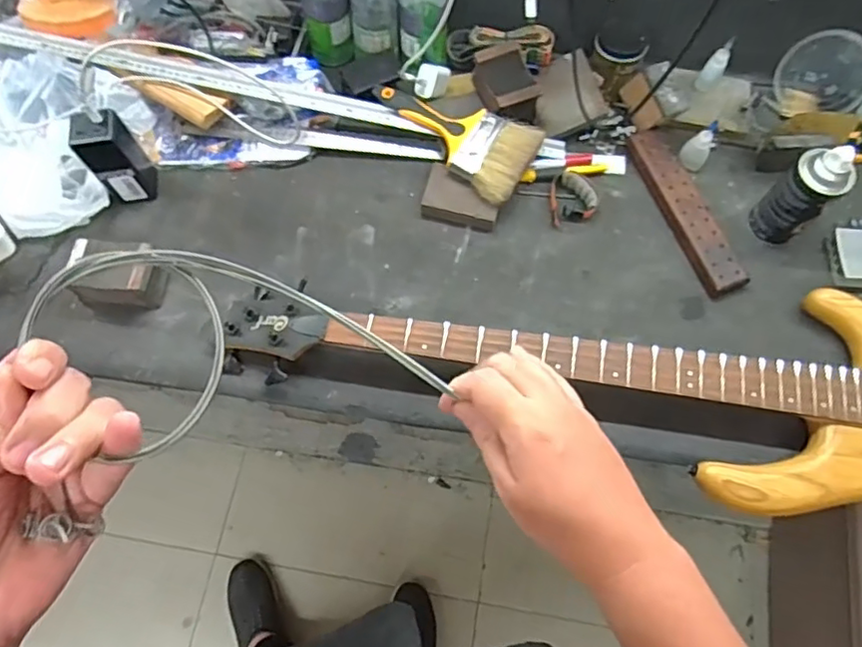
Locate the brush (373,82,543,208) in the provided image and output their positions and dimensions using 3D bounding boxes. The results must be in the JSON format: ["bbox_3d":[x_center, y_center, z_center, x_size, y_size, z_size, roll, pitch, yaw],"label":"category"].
[{"bbox_3d":[0.037,-0.262,0.808,0.227,0.022,0.111,38,73,13],"label":"brush"}]

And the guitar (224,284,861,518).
[{"bbox_3d":[0.260,0.053,0.702,1.050,0.054,0.292,9,69,3],"label":"guitar"}]

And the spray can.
[{"bbox_3d":[0.453,-0.159,0.727,0.067,0.133,0.052,43,74,15],"label":"spray can"}]

